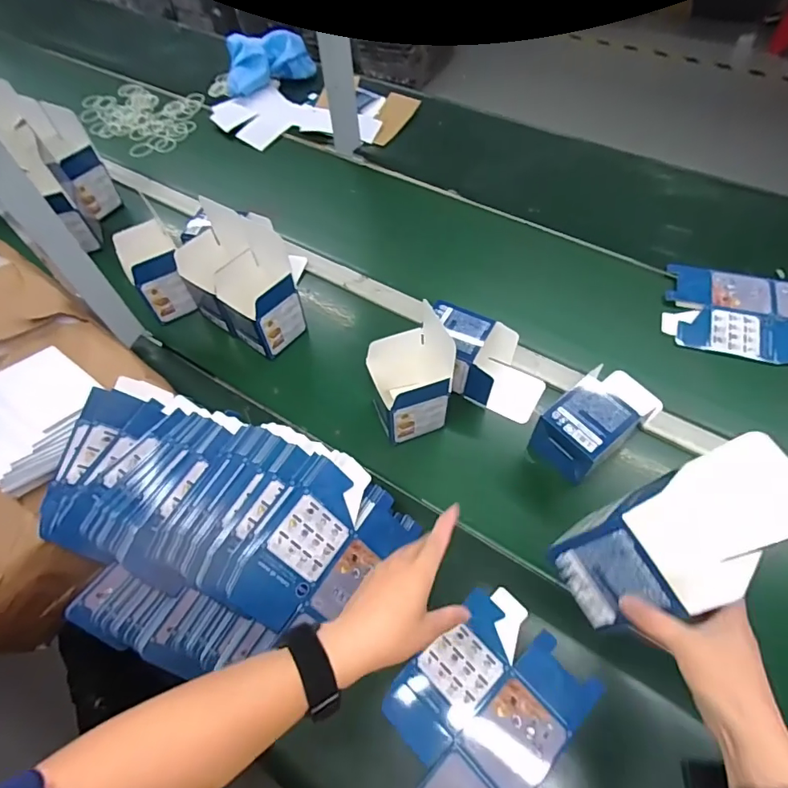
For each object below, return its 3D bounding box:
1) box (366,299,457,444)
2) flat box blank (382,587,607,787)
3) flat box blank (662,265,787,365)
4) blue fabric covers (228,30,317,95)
[{"bbox_3d":[0.019,-0.030,0.625,0.099,0.149,0.118,-13,60,-4],"label":"box"},{"bbox_3d":[0.086,0.337,0.505,0.228,0.009,0.157,-41,67,-19],"label":"flat box blank"},{"bbox_3d":[0.543,-0.122,0.738,0.235,0.030,0.153,13,61,11],"label":"flat box blank"},{"bbox_3d":[-0.288,-0.746,1.097,0.211,0.096,0.079,-32,63,-14],"label":"blue fabric covers"}]

